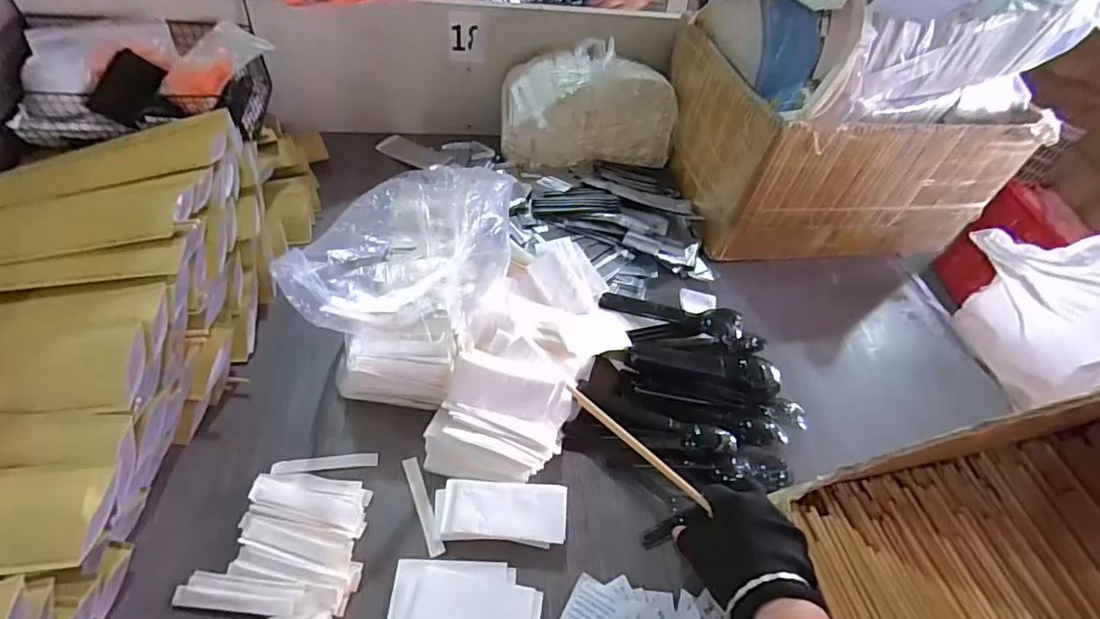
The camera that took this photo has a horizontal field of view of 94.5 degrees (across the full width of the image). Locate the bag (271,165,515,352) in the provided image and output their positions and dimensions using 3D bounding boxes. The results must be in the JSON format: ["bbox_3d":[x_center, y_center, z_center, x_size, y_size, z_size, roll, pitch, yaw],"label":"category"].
[{"bbox_3d":[-0.130,-0.076,0.502,0.168,0.110,0.283,12,50,1],"label":"bag"}]

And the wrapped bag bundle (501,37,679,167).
[{"bbox_3d":[0.056,-0.304,0.768,0.255,0.143,0.106,-3,51,-11],"label":"wrapped bag bundle"}]

